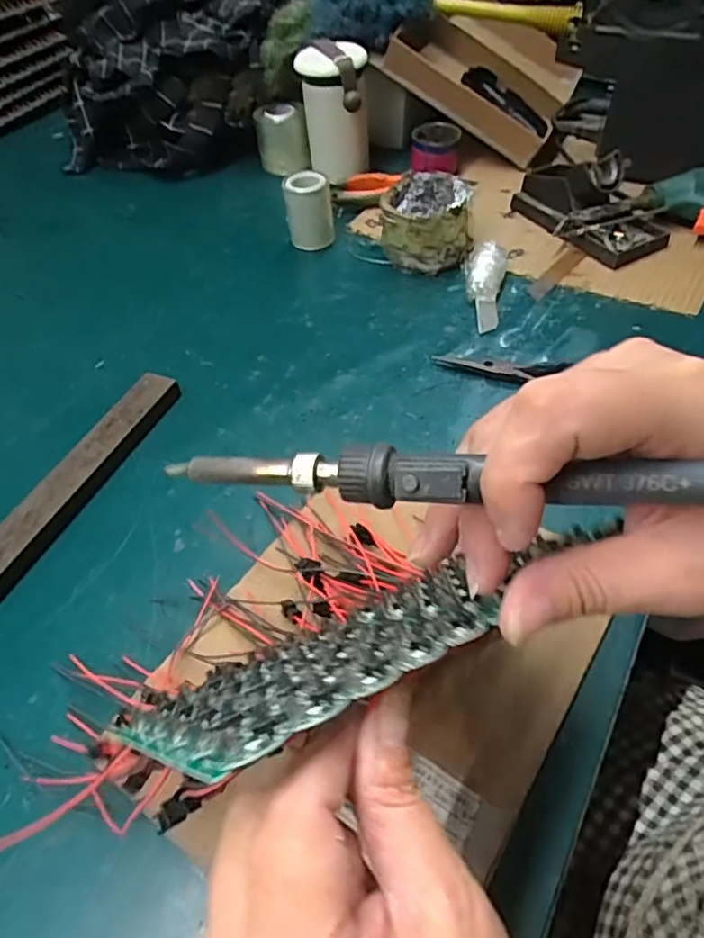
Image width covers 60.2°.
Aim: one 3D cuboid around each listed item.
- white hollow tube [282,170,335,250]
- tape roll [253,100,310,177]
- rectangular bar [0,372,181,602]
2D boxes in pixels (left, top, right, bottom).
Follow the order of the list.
[{"bbox_3d":[-0.045,-0.269,0.634,0.047,0.066,0.043,-6,48,0],"label":"white hollow tube"},{"bbox_3d":[-0.088,-0.414,0.763,0.060,0.070,0.051,-10,48,-3],"label":"tape roll"},{"bbox_3d":[-0.195,0.004,0.441,0.036,0.023,0.211,14,51,17],"label":"rectangular bar"}]

